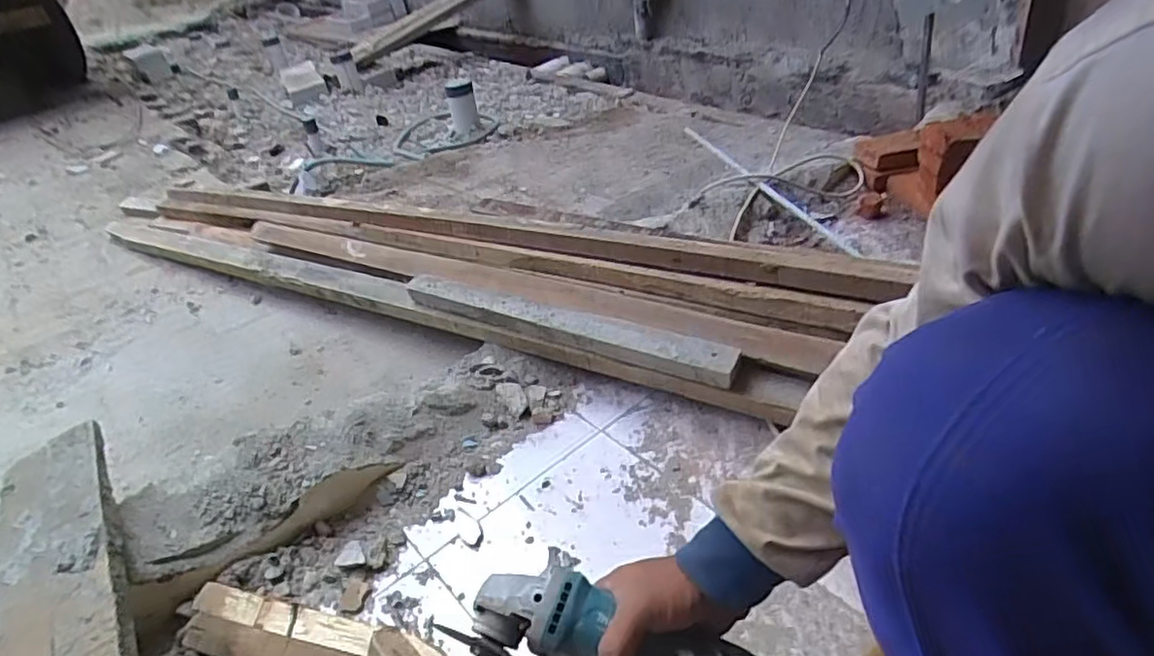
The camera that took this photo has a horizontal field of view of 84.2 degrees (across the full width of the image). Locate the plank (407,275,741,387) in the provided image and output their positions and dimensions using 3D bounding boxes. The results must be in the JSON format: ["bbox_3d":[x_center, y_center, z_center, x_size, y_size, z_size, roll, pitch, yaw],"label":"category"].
[{"bbox_3d":[-0.034,-0.009,1.007,0.587,0.047,0.066,14,41,29],"label":"plank"}]

